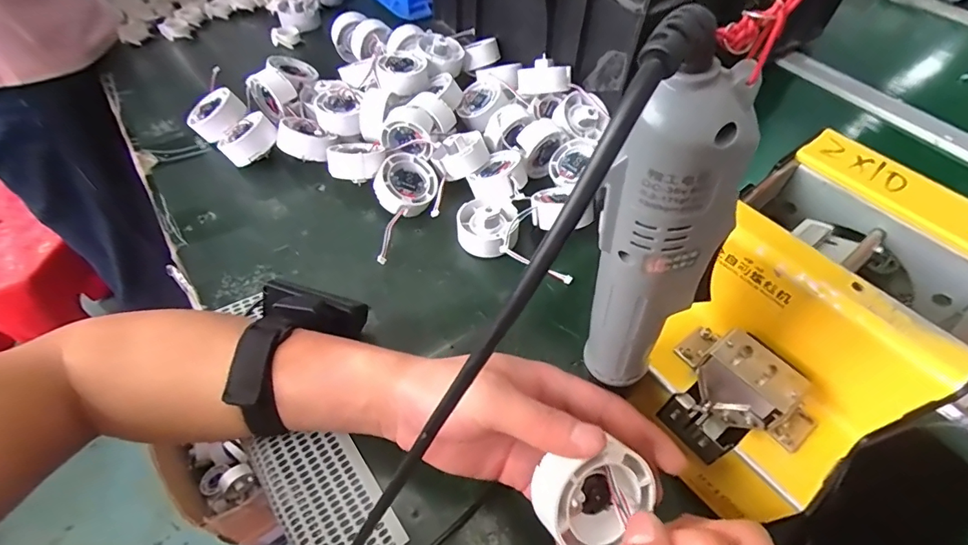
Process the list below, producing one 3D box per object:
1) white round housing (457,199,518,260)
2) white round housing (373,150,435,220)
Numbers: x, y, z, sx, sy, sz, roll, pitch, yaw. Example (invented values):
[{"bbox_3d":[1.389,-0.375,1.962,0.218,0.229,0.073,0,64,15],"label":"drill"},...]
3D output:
[{"bbox_3d":[0.003,-0.042,0.412,0.053,0.021,0.055,1,53,-1],"label":"white round housing"},{"bbox_3d":[-0.072,-0.082,0.439,0.054,0.022,0.054,10,69,-26],"label":"white round housing"}]

